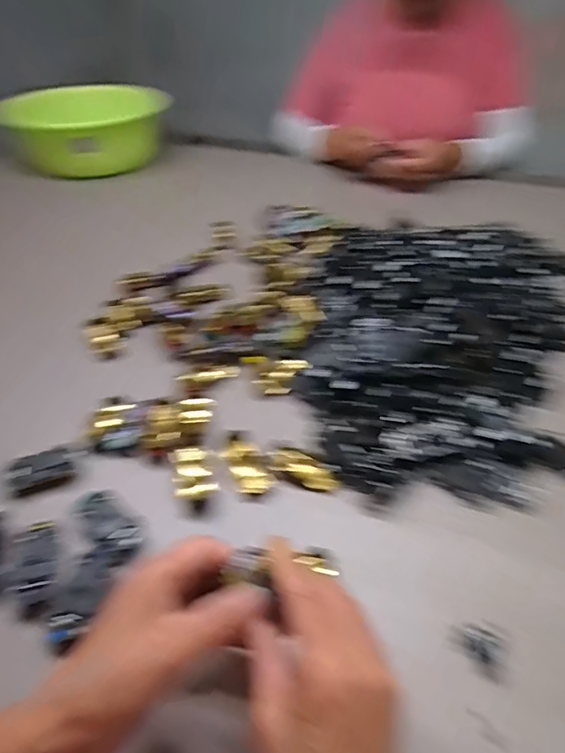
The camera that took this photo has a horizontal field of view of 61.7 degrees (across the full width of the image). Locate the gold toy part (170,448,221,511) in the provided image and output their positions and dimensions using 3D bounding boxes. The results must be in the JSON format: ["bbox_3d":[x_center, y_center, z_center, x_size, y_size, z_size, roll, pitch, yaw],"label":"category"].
[{"bbox_3d":[-0.083,0.090,0.436,0.036,0.015,0.063,-18,47,-15],"label":"gold toy part"}]

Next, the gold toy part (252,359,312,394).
[{"bbox_3d":[0.000,0.000,0.541,0.039,0.014,0.059,31,54,29],"label":"gold toy part"}]

